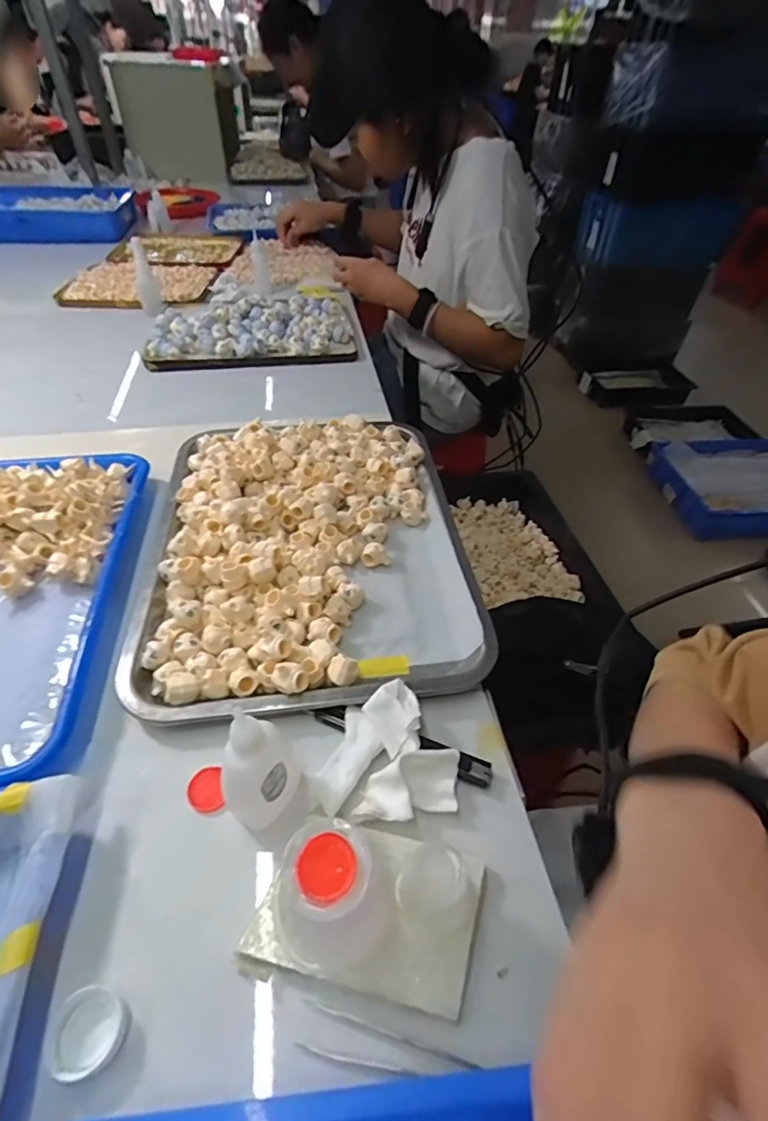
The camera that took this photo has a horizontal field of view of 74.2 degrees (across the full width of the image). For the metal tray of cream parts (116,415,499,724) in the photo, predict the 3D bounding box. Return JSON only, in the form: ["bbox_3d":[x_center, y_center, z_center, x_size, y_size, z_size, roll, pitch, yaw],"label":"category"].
[{"bbox_3d":[-0.065,-0.026,0.444,0.260,0.038,0.334,-2,45,-5],"label":"metal tray of cream parts"}]

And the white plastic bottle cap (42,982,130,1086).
[{"bbox_3d":[-0.131,0.208,0.224,0.031,0.010,0.030,1,45,-1],"label":"white plastic bottle cap"}]

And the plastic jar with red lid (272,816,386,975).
[{"bbox_3d":[-0.024,0.157,0.237,0.052,0.066,0.051,1,45,-1],"label":"plastic jar with red lid"}]

